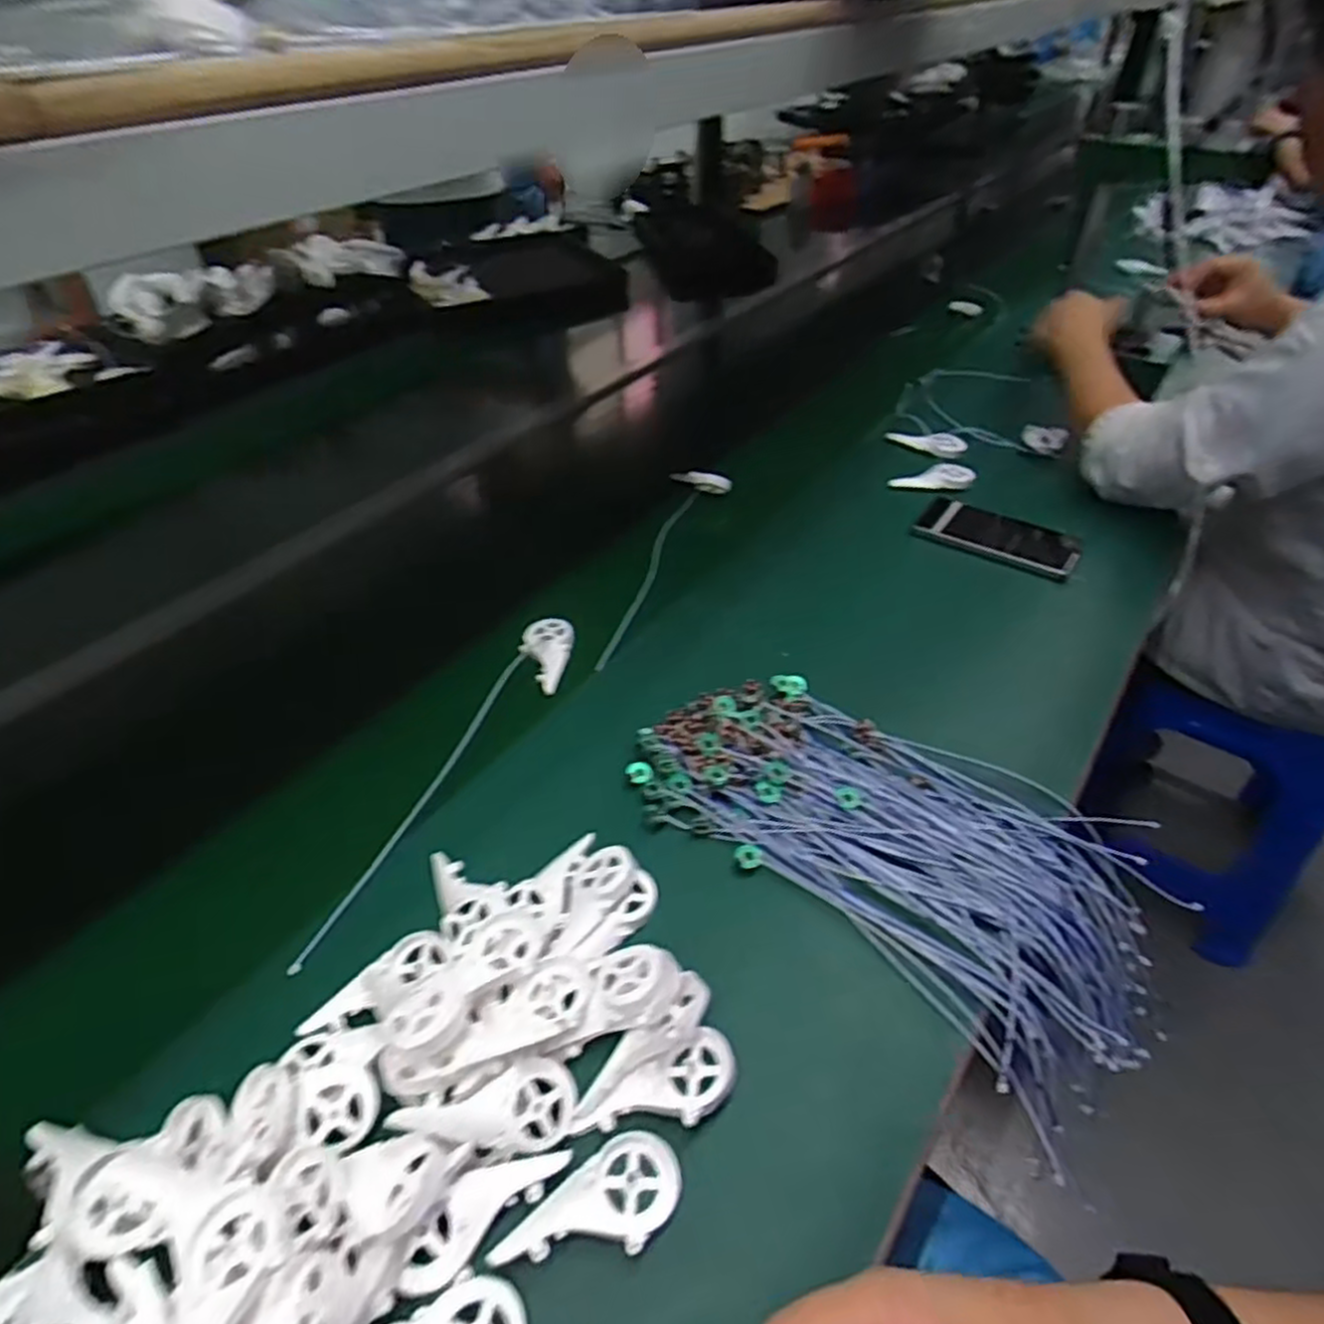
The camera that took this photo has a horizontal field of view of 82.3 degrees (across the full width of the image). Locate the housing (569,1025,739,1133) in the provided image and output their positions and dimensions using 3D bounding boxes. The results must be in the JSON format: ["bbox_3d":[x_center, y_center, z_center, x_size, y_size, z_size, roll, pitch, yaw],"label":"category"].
[{"bbox_3d":[-0.002,0.239,0.420,0.091,0.021,0.042,-18,45,-15],"label":"housing"}]

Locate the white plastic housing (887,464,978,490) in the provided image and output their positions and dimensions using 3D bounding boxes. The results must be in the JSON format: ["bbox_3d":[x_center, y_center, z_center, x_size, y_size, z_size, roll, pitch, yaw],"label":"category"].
[{"bbox_3d":[0.329,-0.223,0.918,0.101,0.015,0.031,-7,43,-4],"label":"white plastic housing"}]

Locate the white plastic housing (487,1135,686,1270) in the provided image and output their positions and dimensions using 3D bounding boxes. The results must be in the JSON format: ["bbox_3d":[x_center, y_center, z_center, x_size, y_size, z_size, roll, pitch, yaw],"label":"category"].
[{"bbox_3d":[-0.033,0.278,0.379,0.093,0.015,0.046,-29,48,-25],"label":"white plastic housing"}]

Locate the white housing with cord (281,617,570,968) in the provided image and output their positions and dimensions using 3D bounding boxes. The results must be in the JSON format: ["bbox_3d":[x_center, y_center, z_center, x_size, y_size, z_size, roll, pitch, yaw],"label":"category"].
[{"bbox_3d":[-0.157,0.084,0.618,0.056,0.018,0.372,11,44,15],"label":"white housing with cord"}]

